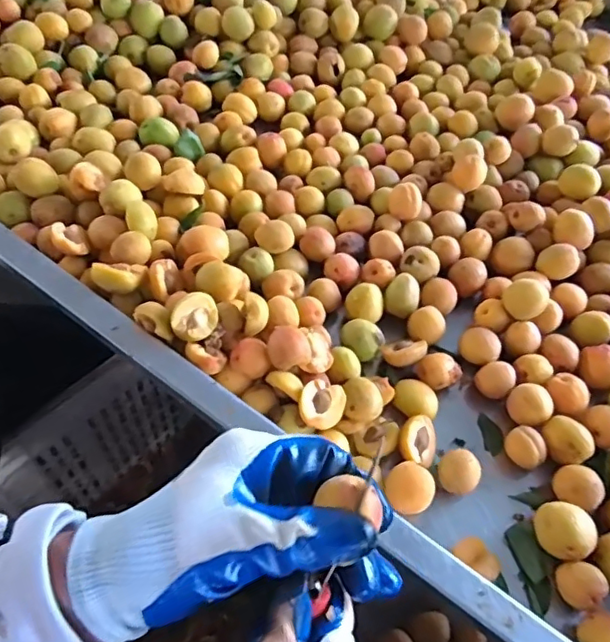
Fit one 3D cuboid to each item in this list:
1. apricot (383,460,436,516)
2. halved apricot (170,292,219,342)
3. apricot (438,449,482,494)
[{"bbox_3d":[0.083,0.140,0.461,0.038,0.034,0.041,3,55,-4],"label":"apricot"},{"bbox_3d":[-0.096,-0.003,0.487,0.043,0.018,0.038,-41,107,-23],"label":"halved apricot"},{"bbox_3d":[0.127,0.129,0.475,0.033,0.029,0.034,-30,63,-23],"label":"apricot"}]

